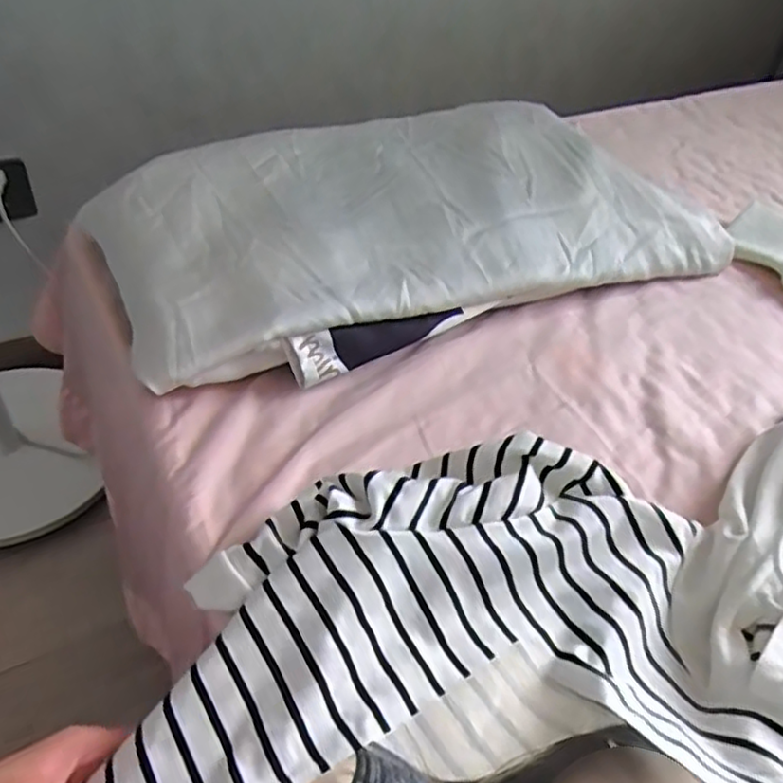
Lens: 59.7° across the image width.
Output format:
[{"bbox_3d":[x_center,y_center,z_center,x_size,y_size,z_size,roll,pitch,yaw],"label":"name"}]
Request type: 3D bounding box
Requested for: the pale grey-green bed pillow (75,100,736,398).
[{"bbox_3d":[0.023,-0.168,0.664,0.578,0.089,0.299,-18,51,-24],"label":"pale grey-green bed pillow"}]

